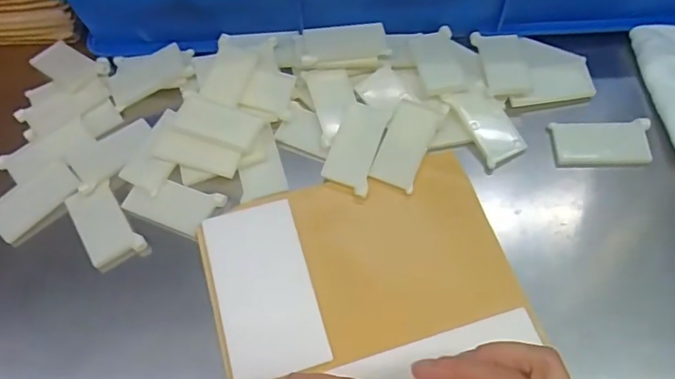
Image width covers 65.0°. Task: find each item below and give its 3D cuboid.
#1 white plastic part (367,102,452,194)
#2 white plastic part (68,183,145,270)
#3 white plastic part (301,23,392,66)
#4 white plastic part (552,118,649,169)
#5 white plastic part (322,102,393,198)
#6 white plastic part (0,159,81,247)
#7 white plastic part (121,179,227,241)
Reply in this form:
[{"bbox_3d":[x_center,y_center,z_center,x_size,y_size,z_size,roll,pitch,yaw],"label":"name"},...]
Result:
[{"bbox_3d":[0.057,-0.039,0.437,0.038,0.004,0.077,24,80,12],"label":"white plastic part"},{"bbox_3d":[-0.189,0.027,0.426,0.039,0.004,0.071,-32,67,-12],"label":"white plastic part"},{"bbox_3d":[0.006,-0.132,0.473,0.077,0.008,0.036,-10,75,-5],"label":"white plastic part"},{"bbox_3d":[0.218,-0.039,0.436,0.076,0.006,0.041,-1,65,3],"label":"white plastic part"},{"bbox_3d":[0.016,-0.036,0.438,0.037,0.010,0.074,16,67,10],"label":"white plastic part"},{"bbox_3d":[-0.250,0.011,0.435,0.075,0.006,0.047,-42,69,-15],"label":"white plastic part"},{"bbox_3d":[-0.134,0.011,0.433,0.073,0.006,0.041,21,68,13],"label":"white plastic part"}]

